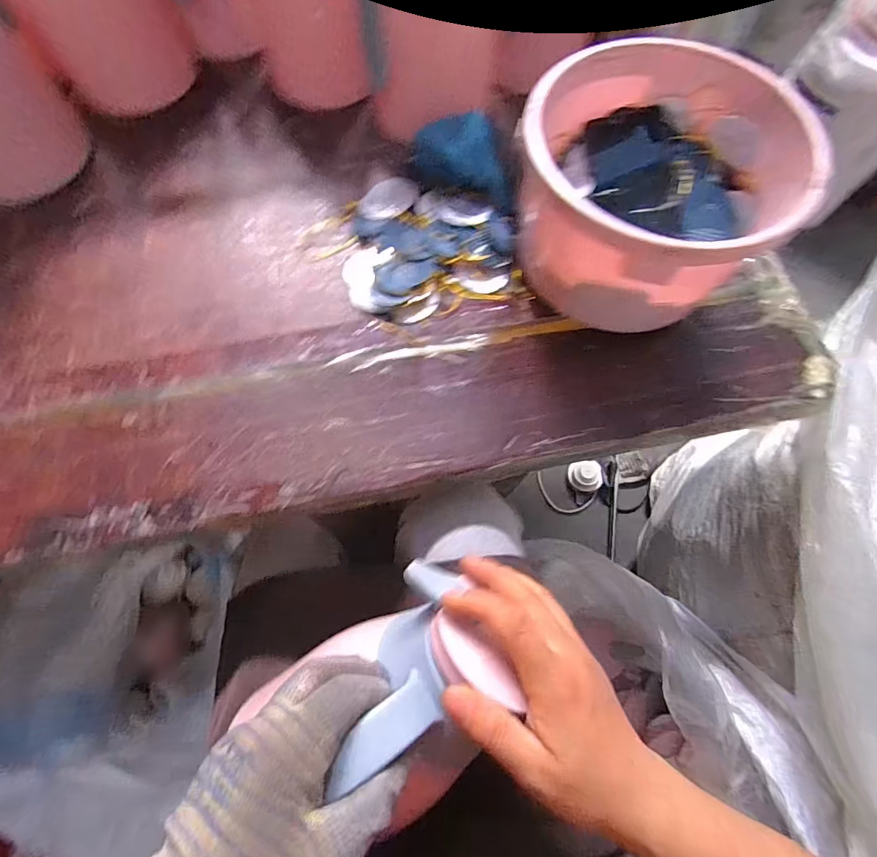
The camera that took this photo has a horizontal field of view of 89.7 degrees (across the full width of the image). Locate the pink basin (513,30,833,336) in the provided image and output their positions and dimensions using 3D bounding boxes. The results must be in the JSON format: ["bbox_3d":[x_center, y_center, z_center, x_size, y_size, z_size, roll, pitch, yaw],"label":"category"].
[{"bbox_3d":[0.182,-0.204,0.399,0.205,0.137,0.213,0,70,0],"label":"pink basin"}]

